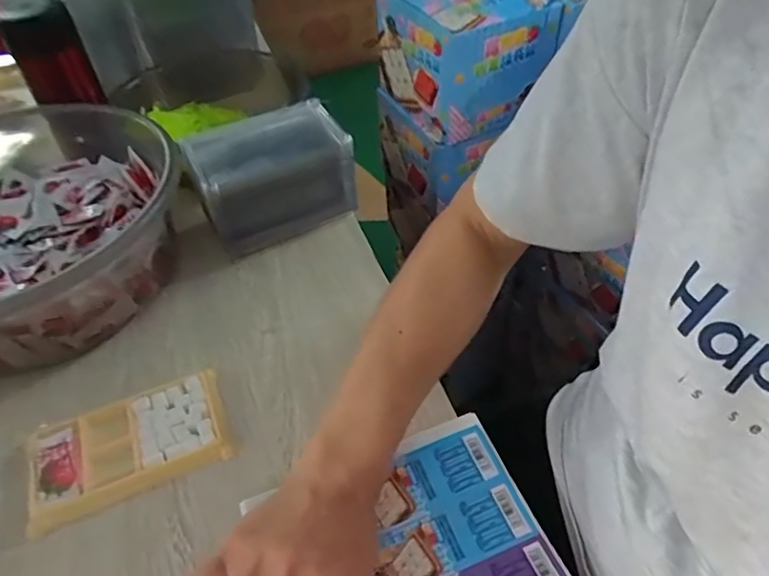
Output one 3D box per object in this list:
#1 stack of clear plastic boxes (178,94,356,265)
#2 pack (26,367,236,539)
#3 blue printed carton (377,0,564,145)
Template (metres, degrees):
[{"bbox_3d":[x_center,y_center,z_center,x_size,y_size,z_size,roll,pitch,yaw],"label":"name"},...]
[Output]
[{"bbox_3d":[-0.102,-0.108,0.530,0.149,0.089,0.079,-24,50,-16],"label":"stack of clear plastic boxes"},{"bbox_3d":[-0.181,0.110,0.391,0.132,0.014,0.077,-21,49,-13],"label":"pack"},{"bbox_3d":[0.092,-0.289,0.653,0.154,0.127,0.169,-23,49,-19],"label":"blue printed carton"}]

